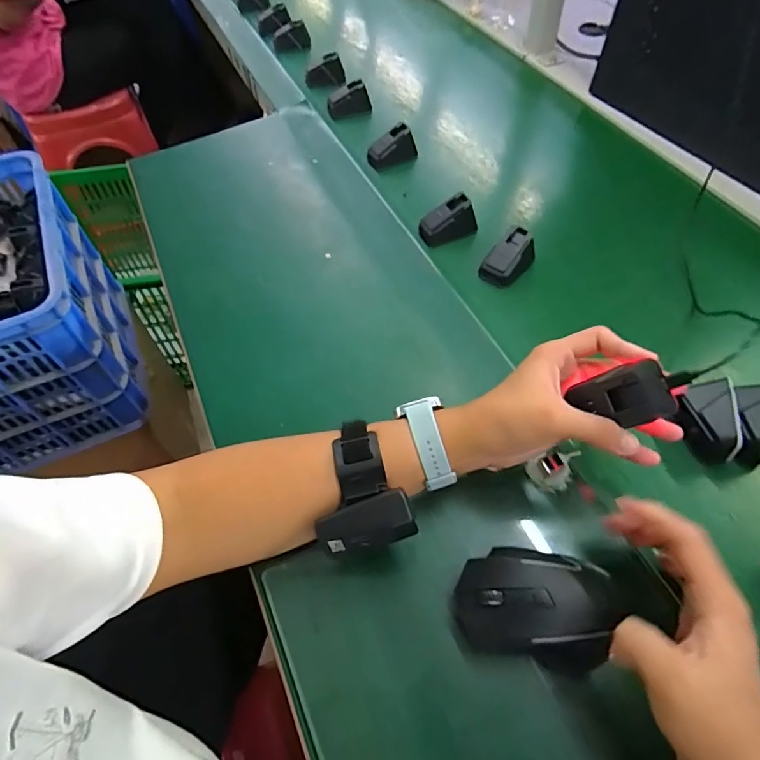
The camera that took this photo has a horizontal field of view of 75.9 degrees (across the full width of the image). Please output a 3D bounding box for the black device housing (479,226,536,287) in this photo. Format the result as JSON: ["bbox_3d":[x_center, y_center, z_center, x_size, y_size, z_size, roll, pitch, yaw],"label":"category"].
[{"bbox_3d":[0.148,-0.137,0.553,0.041,0.033,0.064,37,66,23],"label":"black device housing"}]

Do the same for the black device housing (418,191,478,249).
[{"bbox_3d":[0.082,-0.193,0.595,0.067,0.041,0.043,-16,58,-7],"label":"black device housing"}]

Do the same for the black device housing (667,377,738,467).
[{"bbox_3d":[0.286,0.038,0.433,0.038,0.046,0.063,1,57,4],"label":"black device housing"}]

